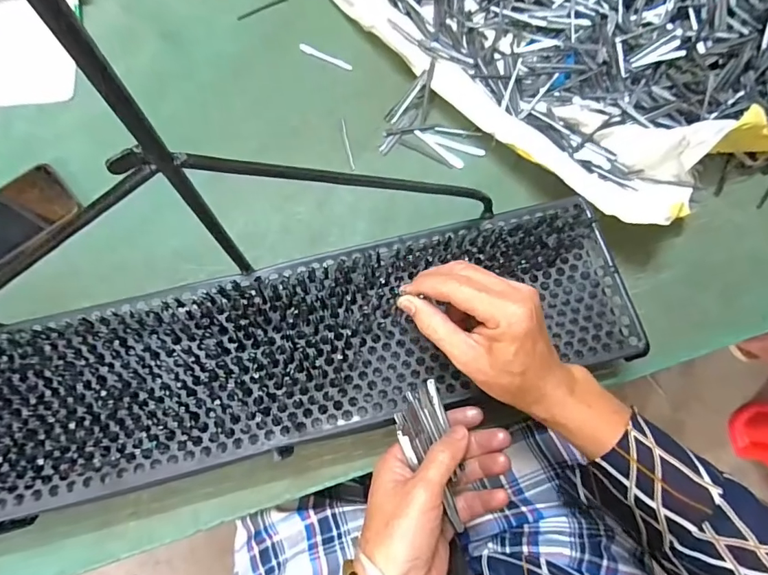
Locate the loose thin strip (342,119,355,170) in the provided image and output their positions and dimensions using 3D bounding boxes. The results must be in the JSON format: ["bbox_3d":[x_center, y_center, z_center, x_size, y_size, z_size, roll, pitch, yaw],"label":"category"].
[{"bbox_3d":[-0.040,-0.156,0.477,0.004,0.004,0.068,-12,74,-4],"label":"loose thin strip"}]

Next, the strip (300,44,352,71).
[{"bbox_3d":[-0.067,-0.268,0.509,0.068,0.004,0.008,26,75,7],"label":"strip"}]

